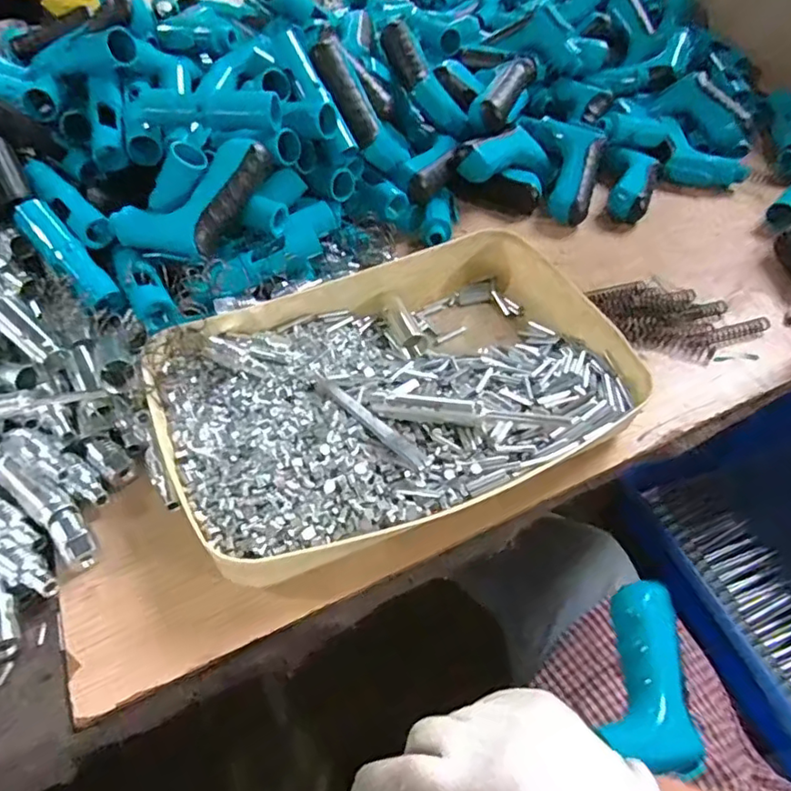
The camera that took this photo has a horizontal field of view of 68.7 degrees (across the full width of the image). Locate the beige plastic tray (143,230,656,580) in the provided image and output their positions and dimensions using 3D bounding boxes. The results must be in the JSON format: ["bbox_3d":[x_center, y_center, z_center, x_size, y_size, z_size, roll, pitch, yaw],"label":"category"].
[{"bbox_3d":[0.001,-0.006,0.441,0.334,0.050,0.237,-23,53,-19],"label":"beige plastic tray"}]

